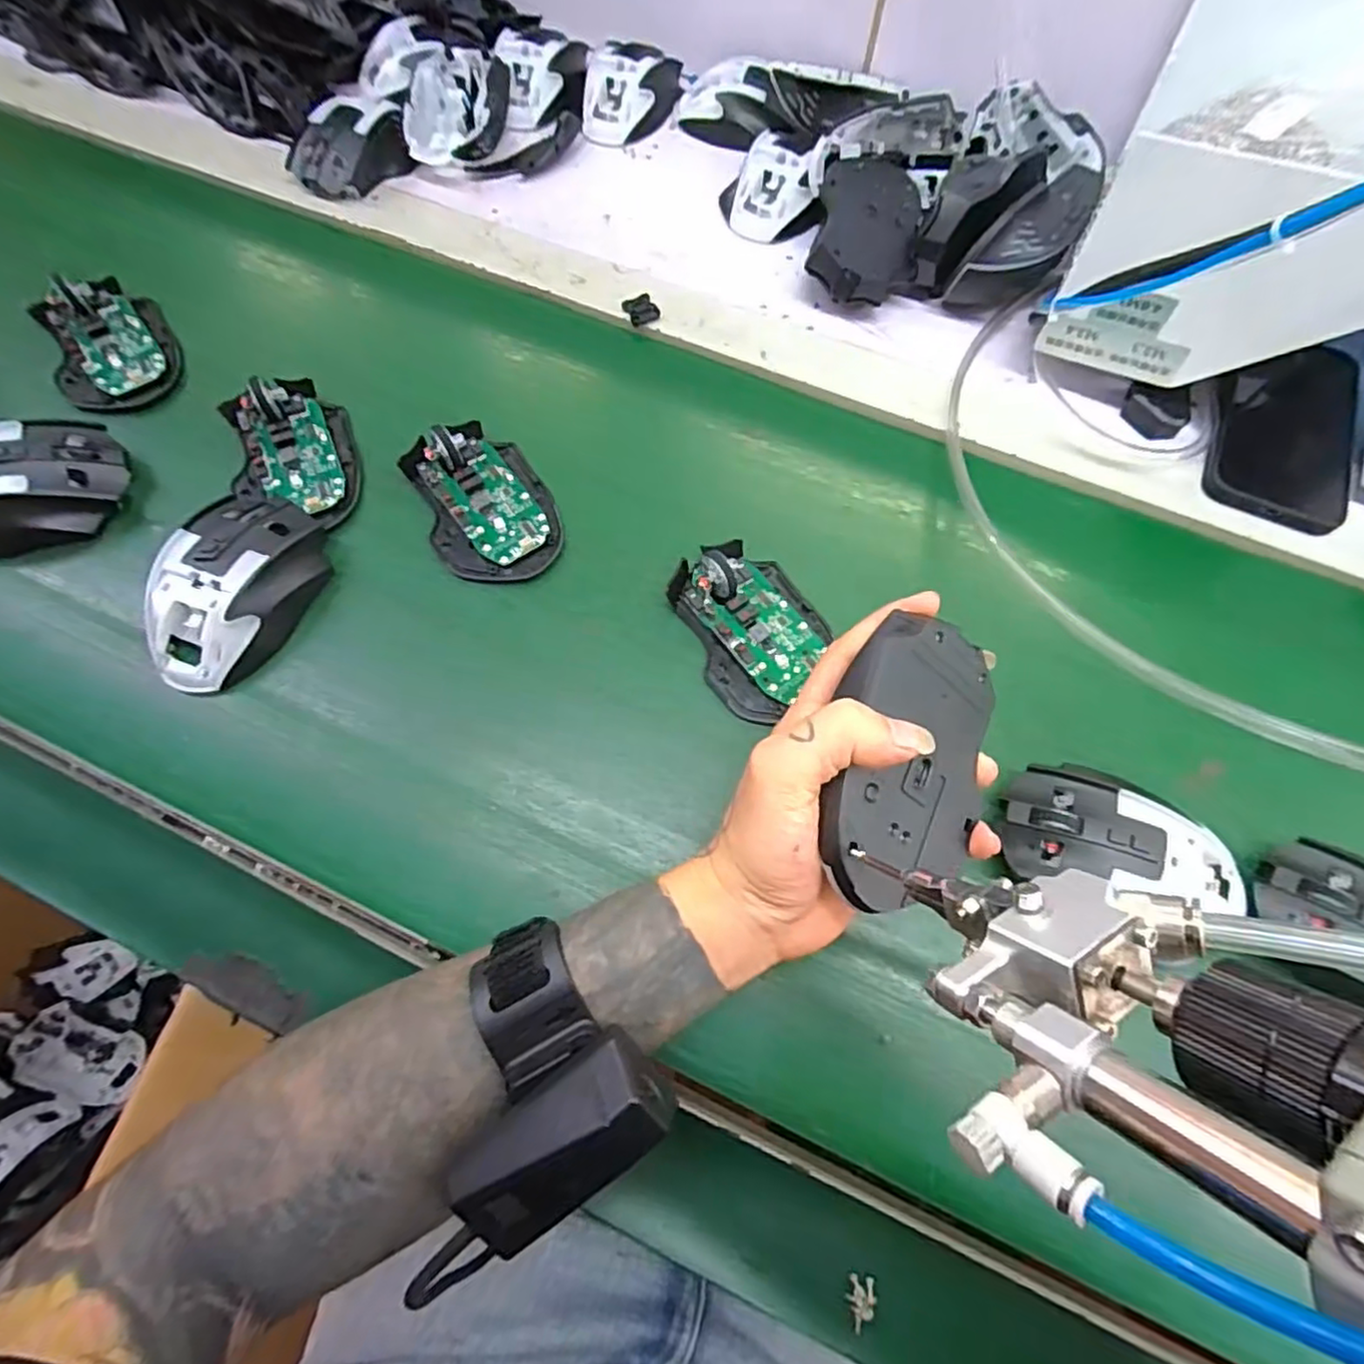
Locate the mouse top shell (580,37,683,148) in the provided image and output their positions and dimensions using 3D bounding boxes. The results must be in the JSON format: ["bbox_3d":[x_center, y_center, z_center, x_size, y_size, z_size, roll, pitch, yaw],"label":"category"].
[{"bbox_3d":[-0.041,-0.492,0.561,0.069,0.035,0.109,10,68,3],"label":"mouse top shell"}]

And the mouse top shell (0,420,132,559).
[{"bbox_3d":[-0.390,-0.114,0.393,0.106,0.039,0.064,-12,68,-6],"label":"mouse top shell"}]

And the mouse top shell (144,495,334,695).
[{"bbox_3d":[-0.242,-0.053,0.371,0.071,0.038,0.116,7,67,3],"label":"mouse top shell"}]

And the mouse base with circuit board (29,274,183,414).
[{"bbox_3d":[-0.377,-0.220,0.443,0.073,0.031,0.114,-31,72,-13],"label":"mouse base with circuit board"}]

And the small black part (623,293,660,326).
[{"bbox_3d":[-0.028,-0.260,0.473,0.022,0.007,0.024,-22,70,-10],"label":"small black part"}]

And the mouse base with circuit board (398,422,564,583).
[{"bbox_3d":[-0.119,-0.112,0.404,0.072,0.029,0.108,-29,71,-12],"label":"mouse base with circuit board"}]

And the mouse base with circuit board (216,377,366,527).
[{"bbox_3d":[-0.239,-0.141,0.413,0.071,0.027,0.108,-21,70,-9],"label":"mouse base with circuit board"}]

